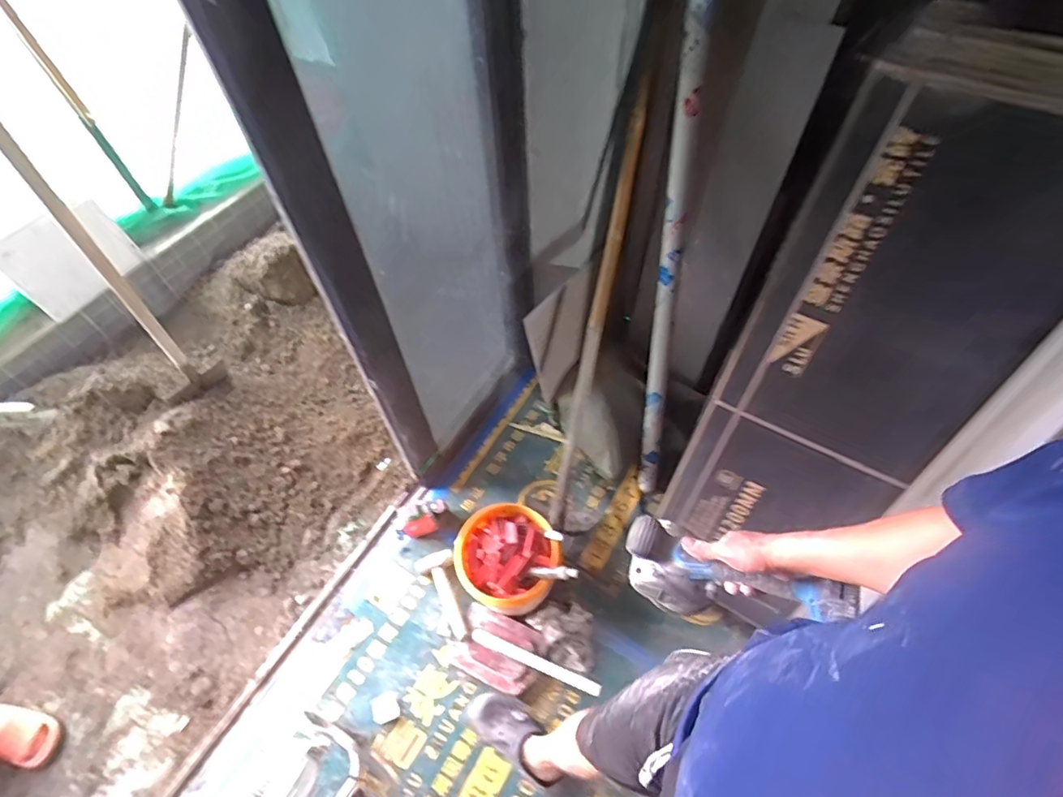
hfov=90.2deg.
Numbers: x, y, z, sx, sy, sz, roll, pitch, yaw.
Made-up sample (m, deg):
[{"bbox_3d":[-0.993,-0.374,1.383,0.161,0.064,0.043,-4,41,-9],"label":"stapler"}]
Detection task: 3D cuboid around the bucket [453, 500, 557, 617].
[{"bbox_3d":[-0.067,0.436,1.427,0.241,0.260,0.239,-1,56,1],"label":"bucket"}]

